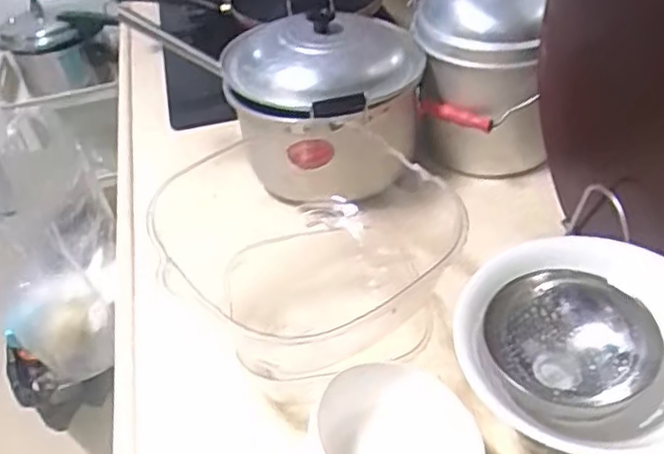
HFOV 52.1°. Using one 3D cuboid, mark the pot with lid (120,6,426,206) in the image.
[{"bbox_3d":[-0.019,-0.154,0.852,0.262,0.149,0.229,29,51,33],"label":"pot with lid"}]

